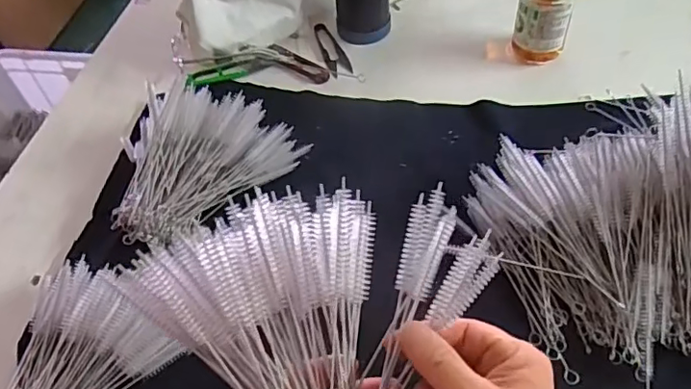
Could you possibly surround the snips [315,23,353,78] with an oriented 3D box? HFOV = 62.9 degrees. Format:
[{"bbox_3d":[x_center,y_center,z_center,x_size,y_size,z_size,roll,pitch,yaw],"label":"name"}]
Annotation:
[{"bbox_3d":[-0.017,-0.182,0.706,0.028,0.008,0.099,-16,53,-8],"label":"snips"}]

